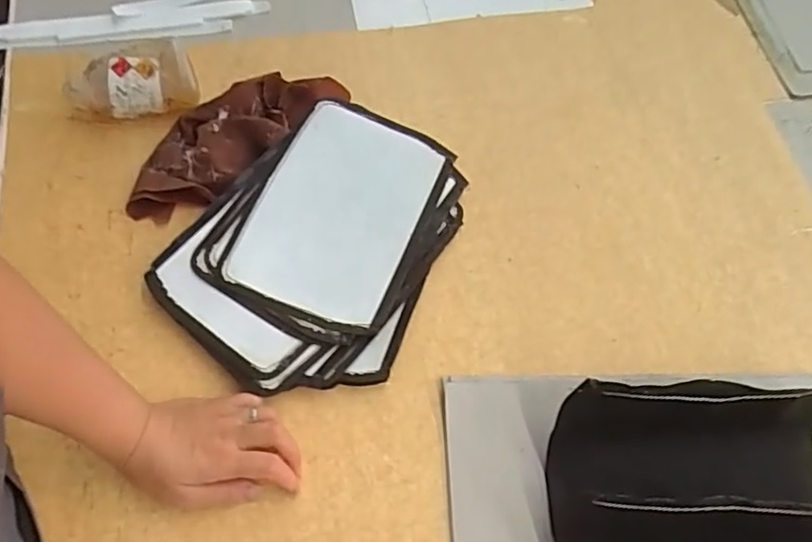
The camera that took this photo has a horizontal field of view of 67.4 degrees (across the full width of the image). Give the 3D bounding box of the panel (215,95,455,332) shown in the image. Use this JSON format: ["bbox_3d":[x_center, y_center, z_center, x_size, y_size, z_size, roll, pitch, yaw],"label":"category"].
[{"bbox_3d":[-0.058,-0.059,0.568,0.150,0.012,0.217,20,65,6],"label":"panel"}]

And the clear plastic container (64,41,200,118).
[{"bbox_3d":[-0.266,-0.183,0.596,0.118,0.054,0.050,-8,65,-7],"label":"clear plastic container"}]

